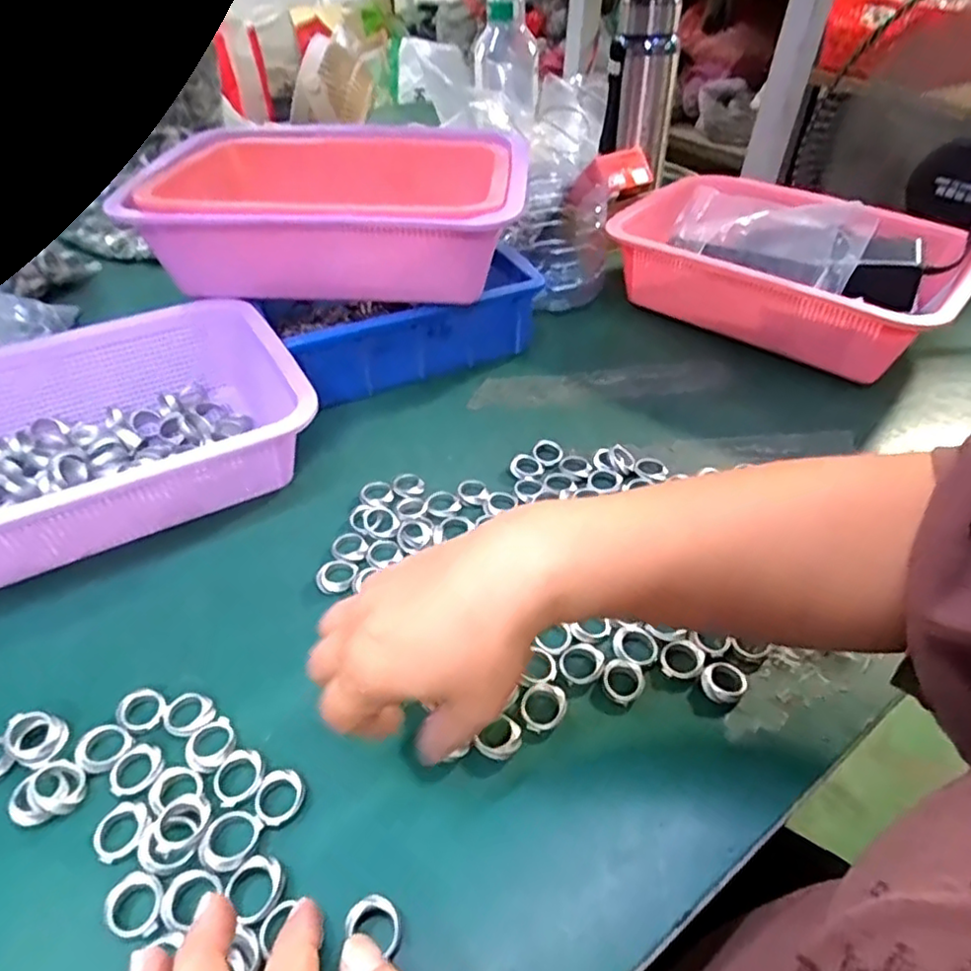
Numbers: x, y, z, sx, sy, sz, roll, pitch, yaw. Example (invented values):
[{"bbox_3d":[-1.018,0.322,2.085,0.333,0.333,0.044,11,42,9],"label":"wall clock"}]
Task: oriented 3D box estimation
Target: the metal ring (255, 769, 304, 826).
[{"bbox_3d":[-0.096,0.144,0.301,0.023,0.006,0.022,1,42,-1],"label":"metal ring"}]

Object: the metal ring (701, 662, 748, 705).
[{"bbox_3d":[0.126,0.105,0.345,0.022,0.008,0.023,1,42,-1],"label":"metal ring"}]

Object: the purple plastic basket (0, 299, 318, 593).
[{"bbox_3d":[-0.265,-0.035,0.447,0.268,0.075,0.187,-23,48,-25],"label":"purple plastic basket"}]

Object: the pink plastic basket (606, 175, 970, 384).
[{"bbox_3d":[0.282,-0.205,0.617,0.281,0.101,0.203,31,50,28],"label":"pink plastic basket"}]

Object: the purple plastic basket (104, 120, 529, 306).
[{"bbox_3d":[-0.122,-0.230,0.547,0.299,0.079,0.207,4,42,2],"label":"purple plastic basket"}]

